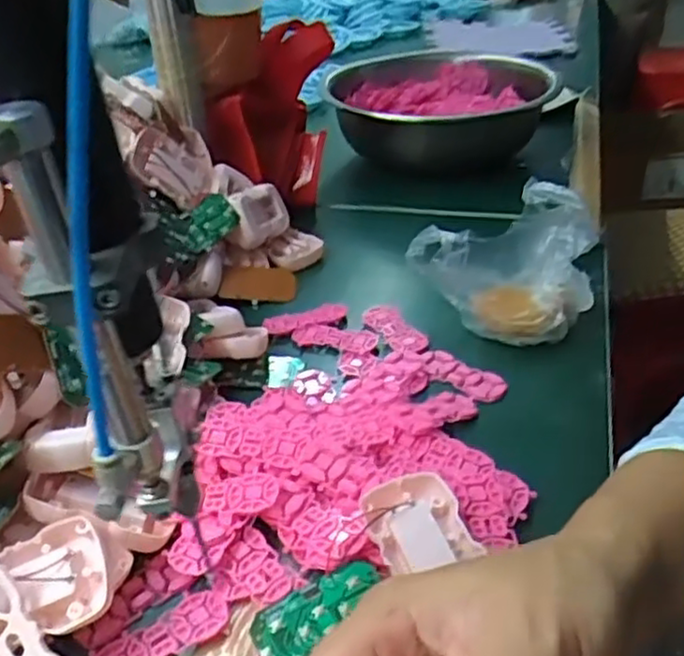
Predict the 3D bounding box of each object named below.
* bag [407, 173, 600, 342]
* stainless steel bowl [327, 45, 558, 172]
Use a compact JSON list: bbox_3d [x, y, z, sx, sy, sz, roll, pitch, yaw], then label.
[{"bbox_3d":[0.142,-0.050,0.587,0.132,0.096,0.116,-18,36,-22],"label":"bag"},{"bbox_3d":[0.142,-0.279,0.922,0.297,0.097,0.307,-2,33,1],"label":"stainless steel bowl"}]

